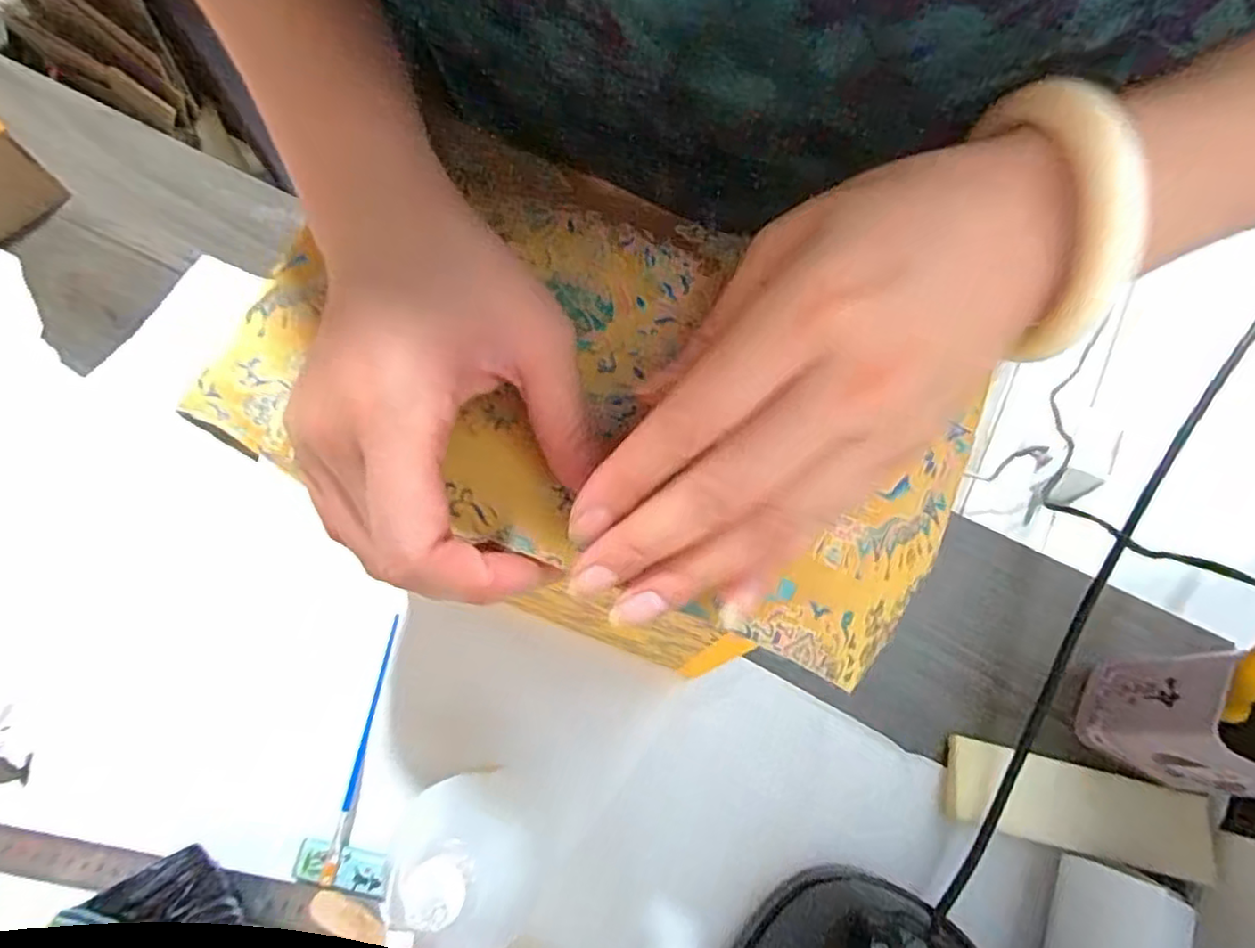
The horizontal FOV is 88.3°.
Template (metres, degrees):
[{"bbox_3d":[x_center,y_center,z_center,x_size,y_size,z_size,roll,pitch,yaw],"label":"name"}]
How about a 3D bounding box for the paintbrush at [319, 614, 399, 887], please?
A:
[{"bbox_3d":[-0.172,0.173,0.419,0.009,0.010,0.160,6,69,1],"label":"paintbrush"}]

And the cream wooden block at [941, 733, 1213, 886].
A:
[{"bbox_3d":[0.277,0.204,0.397,0.149,0.017,0.049,13,69,4],"label":"cream wooden block"}]

